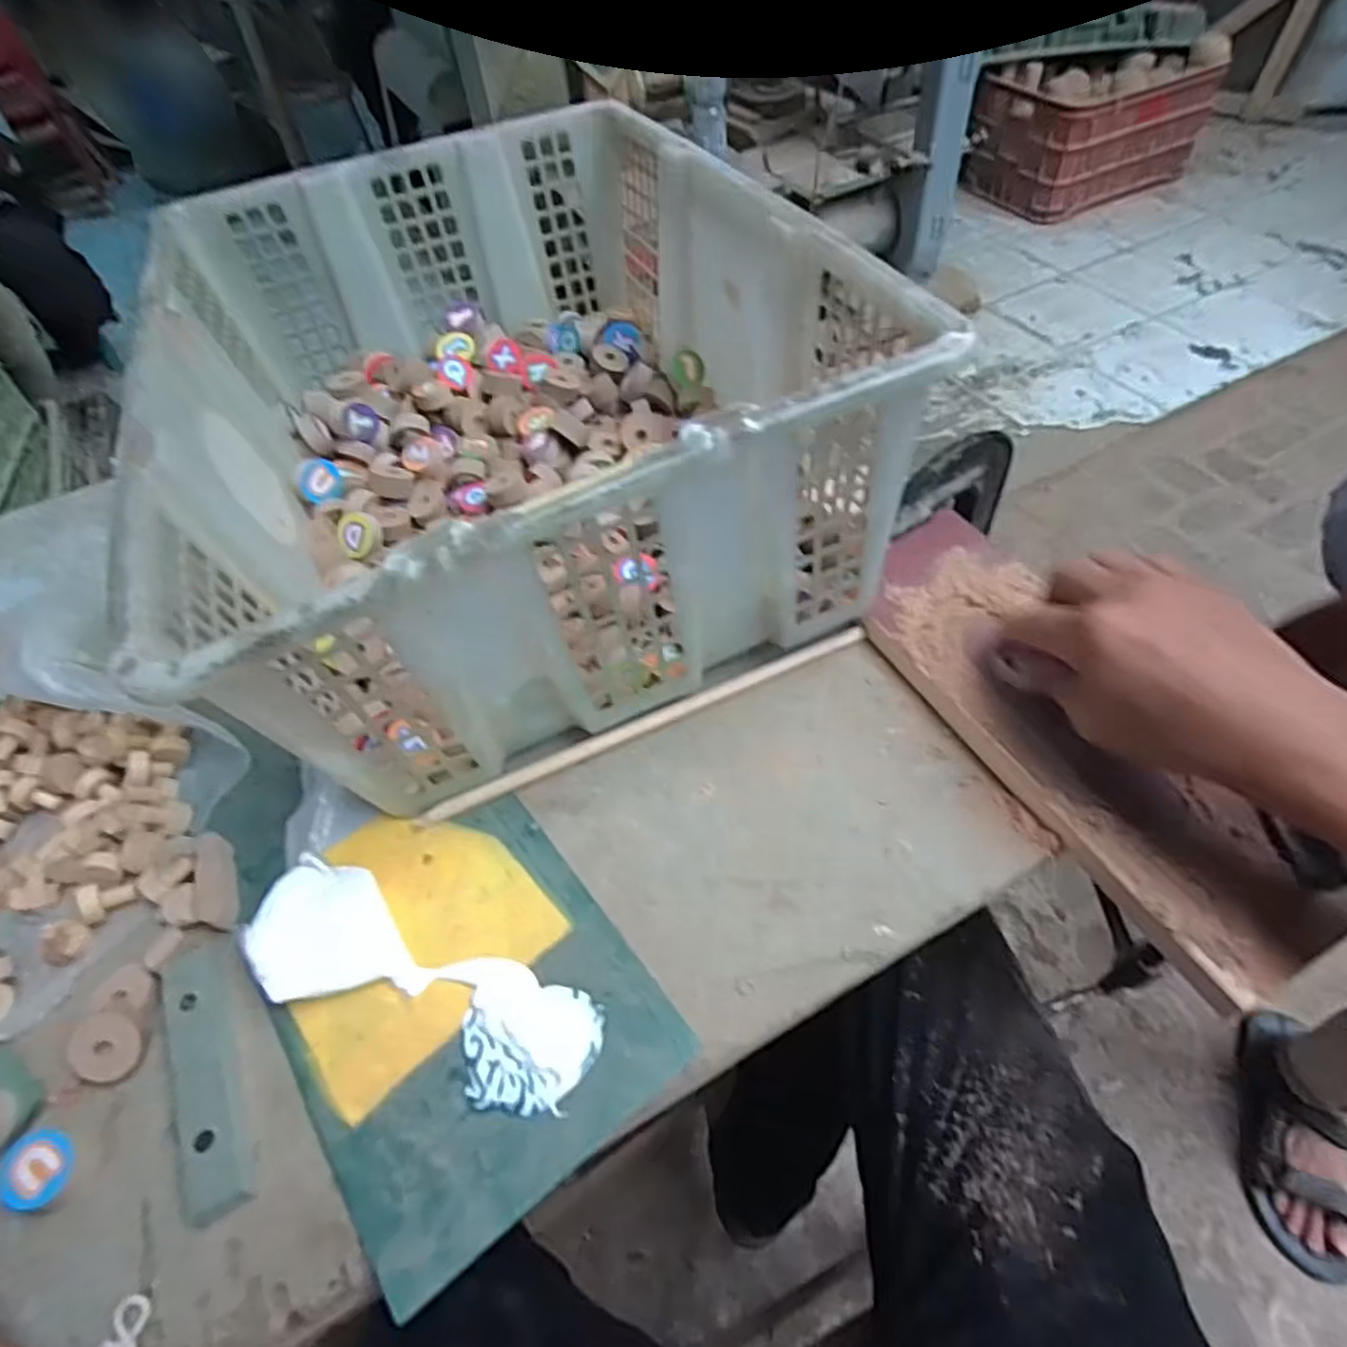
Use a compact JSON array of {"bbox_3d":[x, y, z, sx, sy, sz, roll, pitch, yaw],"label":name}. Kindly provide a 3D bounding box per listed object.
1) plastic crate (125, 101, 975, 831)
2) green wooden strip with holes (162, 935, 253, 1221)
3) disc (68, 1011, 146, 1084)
[{"bbox_3d":[-0.113,-0.176,0.474,0.349,0.176,0.471,-22,54,-11],"label":"plastic crate"},{"bbox_3d":[-0.200,0.170,0.319,0.027,0.012,0.105,-22,54,-11],"label":"green wooden strip with holes"},{"bbox_3d":[-0.248,0.164,0.328,0.027,0.031,0.005,-11,13,-19],"label":"disc"}]

